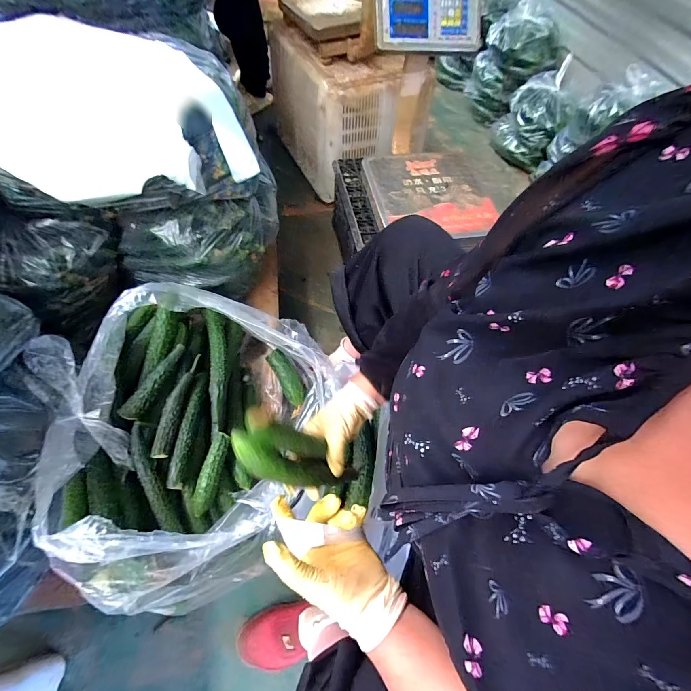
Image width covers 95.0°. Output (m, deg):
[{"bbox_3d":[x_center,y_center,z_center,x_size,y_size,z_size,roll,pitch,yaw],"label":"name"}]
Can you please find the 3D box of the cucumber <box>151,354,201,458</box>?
[{"bbox_3d":[-0.301,0.101,0.569,0.027,0.029,0.191,3,61,-2],"label":"cucumber"}]

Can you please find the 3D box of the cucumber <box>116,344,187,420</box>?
[{"bbox_3d":[-0.345,0.065,0.580,0.038,0.031,0.152,24,62,10],"label":"cucumber"}]

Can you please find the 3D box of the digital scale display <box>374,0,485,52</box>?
[{"bbox_3d":[0.183,-0.738,0.697,0.245,0.150,0.031,-12,24,-9],"label":"digital scale display"}]

